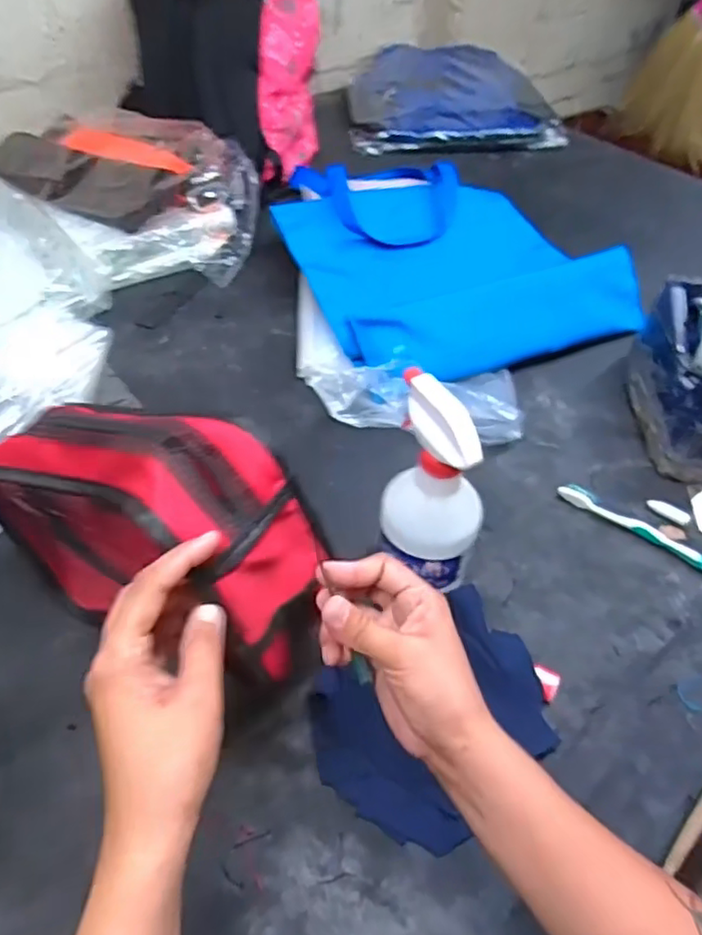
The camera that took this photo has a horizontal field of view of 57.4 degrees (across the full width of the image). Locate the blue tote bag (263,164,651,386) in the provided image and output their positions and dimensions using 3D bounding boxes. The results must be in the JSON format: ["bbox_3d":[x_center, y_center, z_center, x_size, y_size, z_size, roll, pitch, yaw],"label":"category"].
[{"bbox_3d":[0.108,-0.295,0.853,0.373,0.058,0.448,-18,54,-19],"label":"blue tote bag"}]

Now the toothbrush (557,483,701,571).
[{"bbox_3d":[0.278,0.062,0.592,0.180,0.017,0.021,33,55,21],"label":"toothbrush"}]

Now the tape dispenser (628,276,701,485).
[{"bbox_3d":[0.351,-0.100,0.669,0.067,0.116,0.205,9,50,2],"label":"tape dispenser"}]

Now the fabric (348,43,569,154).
[{"bbox_3d":[0.187,-0.725,1.245,0.377,0.056,0.391,0,50,-5],"label":"fabric"}]

